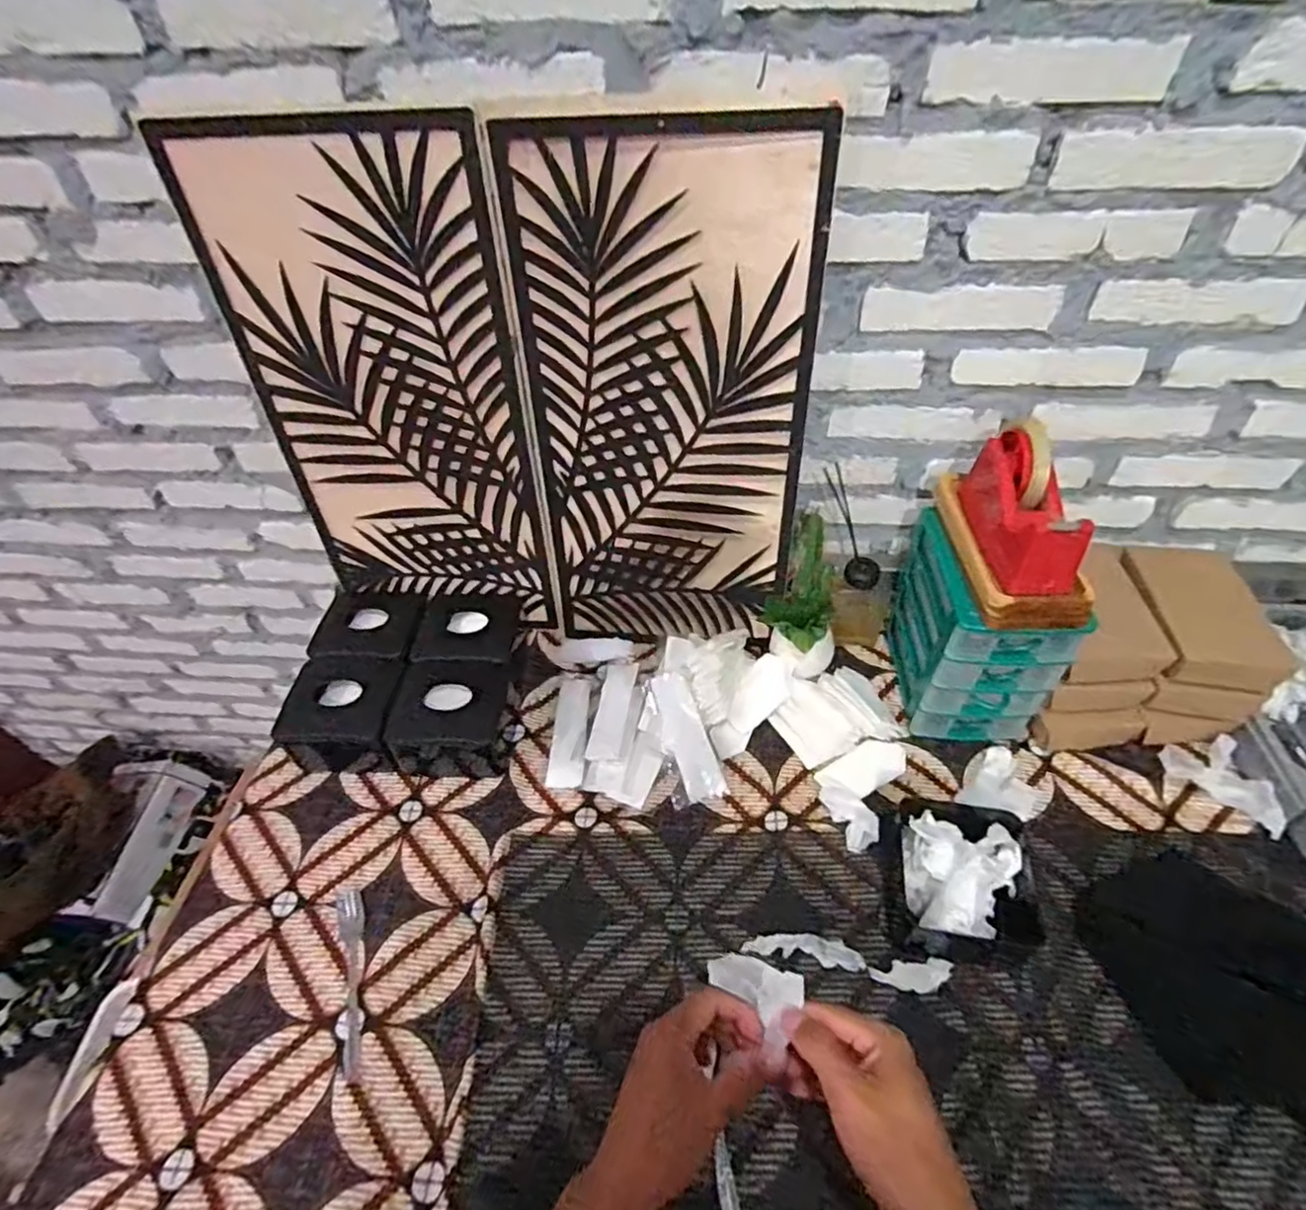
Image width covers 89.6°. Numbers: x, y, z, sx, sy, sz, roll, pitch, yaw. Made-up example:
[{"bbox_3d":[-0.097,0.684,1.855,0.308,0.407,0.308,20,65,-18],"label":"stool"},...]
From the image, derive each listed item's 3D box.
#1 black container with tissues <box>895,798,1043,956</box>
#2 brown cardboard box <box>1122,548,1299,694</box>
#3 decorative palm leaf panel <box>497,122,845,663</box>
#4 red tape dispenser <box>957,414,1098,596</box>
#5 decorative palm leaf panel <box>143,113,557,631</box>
[{"bbox_3d":[0.304,0.261,0.641,0.126,0.082,0.140,5,47,10],"label":"black container with tissues"},{"bbox_3d":[0.633,0.005,0.760,0.135,0.036,0.193,4,47,9],"label":"brown cardboard box"},{"bbox_3d":[0.015,-0.187,0.740,0.299,0.581,0.017,3,40,5],"label":"decorative palm leaf panel"},{"bbox_3d":[0.365,-0.102,0.640,0.067,0.100,0.157,1,47,4],"label":"red tape dispenser"},{"bbox_3d":[-0.298,-0.216,0.751,0.293,0.543,0.021,2,42,4],"label":"decorative palm leaf panel"}]

